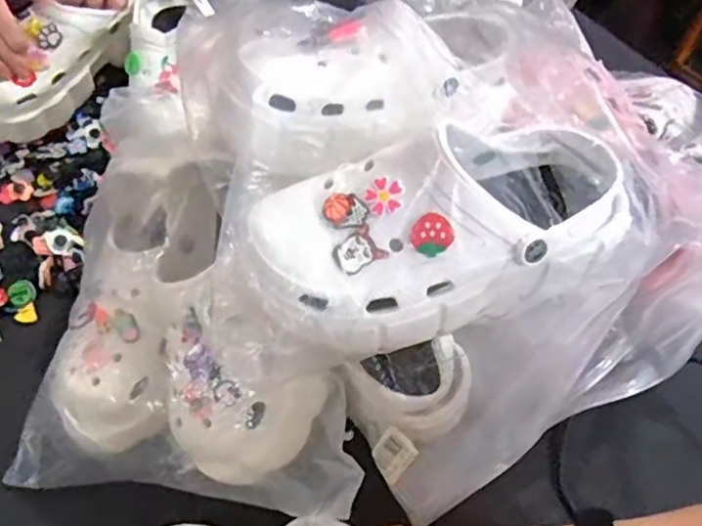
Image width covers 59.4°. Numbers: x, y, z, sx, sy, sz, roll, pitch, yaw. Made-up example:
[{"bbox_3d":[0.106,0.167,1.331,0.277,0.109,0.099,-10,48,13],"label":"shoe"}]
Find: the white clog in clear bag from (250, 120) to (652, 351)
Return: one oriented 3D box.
[{"bbox_3d":[0.065,-0.025,0.393,0.239,0.091,0.096,-14,62,-11],"label":"white clog in clear bag"}]

